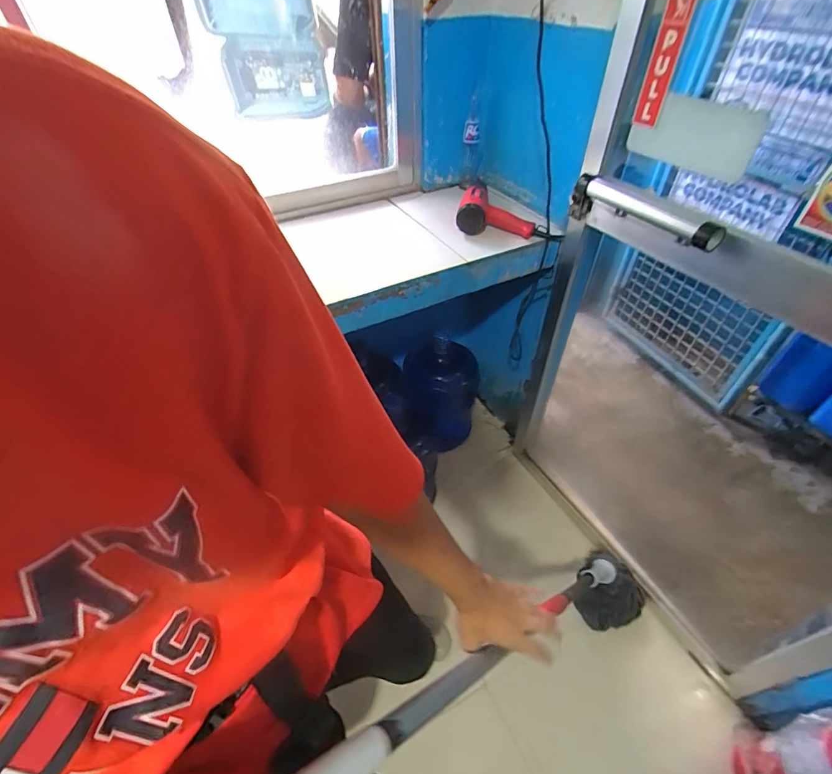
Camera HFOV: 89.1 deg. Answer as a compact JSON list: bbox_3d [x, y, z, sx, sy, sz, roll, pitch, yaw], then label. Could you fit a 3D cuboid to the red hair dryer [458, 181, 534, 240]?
[{"bbox_3d":[0.201,-0.446,1.062,0.190,0.080,0.128,4,45,6],"label":"red hair dryer"}]

